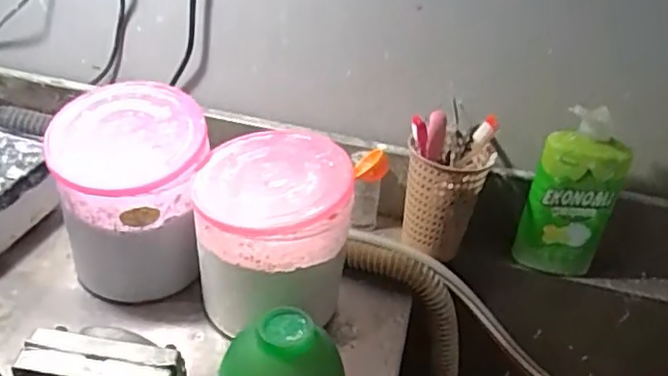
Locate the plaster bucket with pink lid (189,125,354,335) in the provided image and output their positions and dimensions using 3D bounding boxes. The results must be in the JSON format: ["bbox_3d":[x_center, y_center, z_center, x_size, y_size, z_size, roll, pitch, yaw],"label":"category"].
[{"bbox_3d":[-0.066,0.058,0.676,0.145,0.188,0.136,5,33,-3],"label":"plaster bucket with pink lid"}]

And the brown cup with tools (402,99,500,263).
[{"bbox_3d":[0.135,-0.006,0.792,0.095,0.166,0.094,13,33,8],"label":"brown cup with tools"}]

